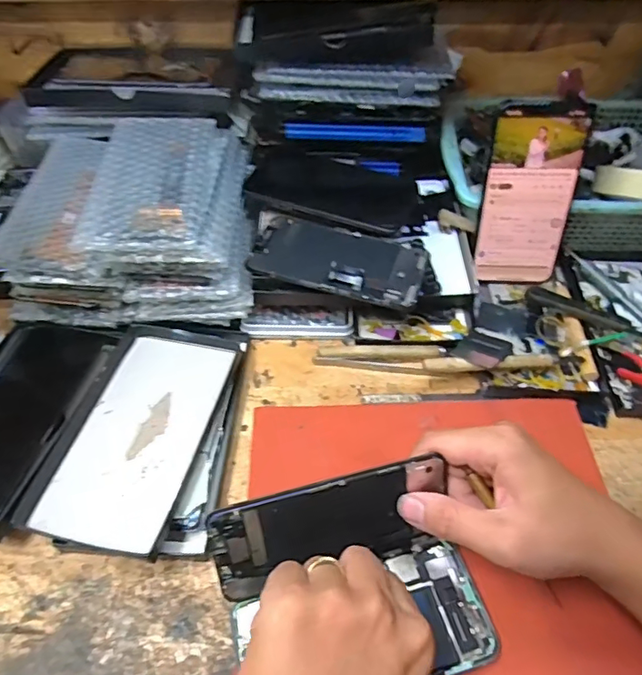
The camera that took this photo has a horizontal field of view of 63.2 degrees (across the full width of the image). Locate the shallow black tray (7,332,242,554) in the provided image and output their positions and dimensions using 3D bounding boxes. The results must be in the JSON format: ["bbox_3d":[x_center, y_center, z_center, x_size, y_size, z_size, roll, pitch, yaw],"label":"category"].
[{"bbox_3d":[-0.133,0.063,0.393,0.102,0.010,0.185,11,52,8],"label":"shallow black tray"}]

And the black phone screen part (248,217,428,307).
[{"bbox_3d":[0.016,-0.069,0.443,0.142,0.014,0.070,16,58,10],"label":"black phone screen part"}]

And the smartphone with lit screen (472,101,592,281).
[{"bbox_3d":[0.183,-0.120,0.462,0.077,0.156,0.006,2,35,8],"label":"smartphone with lit screen"}]

